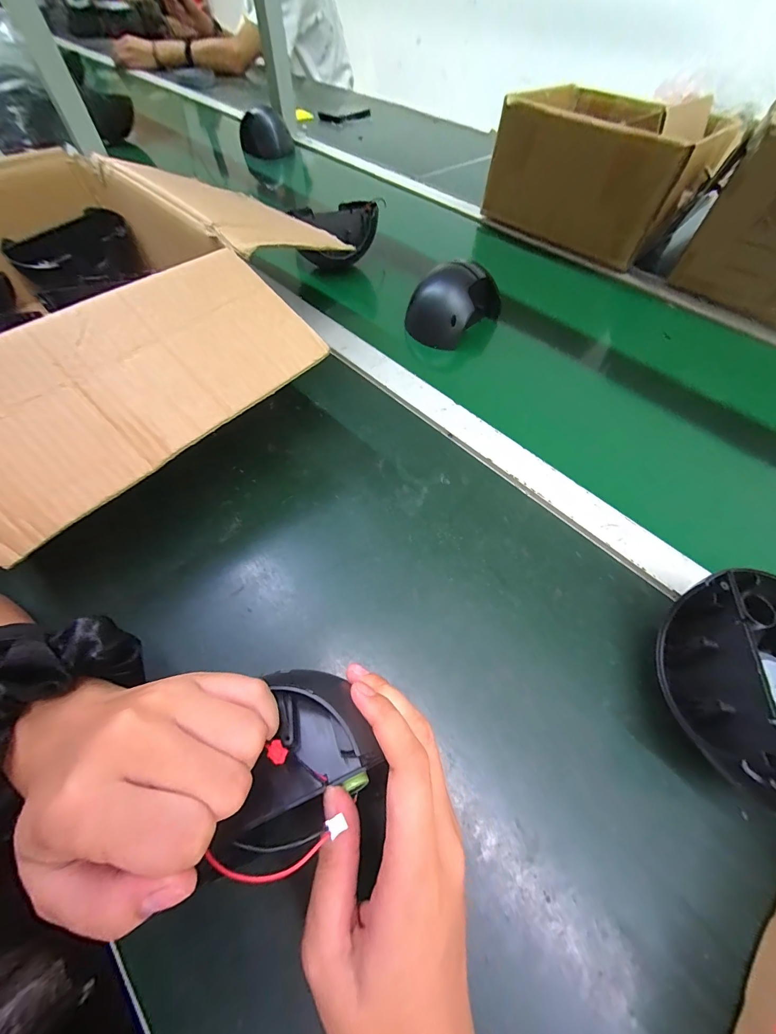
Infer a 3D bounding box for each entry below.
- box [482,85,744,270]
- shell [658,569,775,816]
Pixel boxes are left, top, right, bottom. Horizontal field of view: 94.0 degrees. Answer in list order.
[{"bbox_3d":[0.372,-0.578,0.603,0.306,0.139,0.292,-36,66,-21],"label":"box"},{"bbox_3d":[0.223,0.107,0.224,0.089,0.072,0.131,10,59,4],"label":"shell"}]

